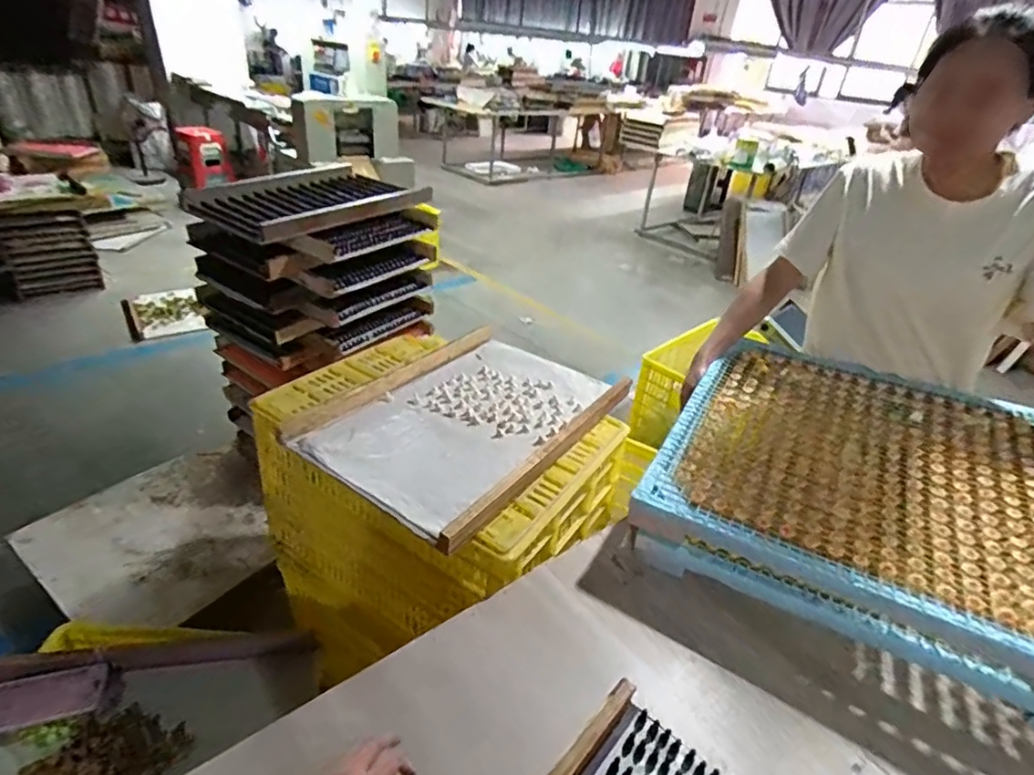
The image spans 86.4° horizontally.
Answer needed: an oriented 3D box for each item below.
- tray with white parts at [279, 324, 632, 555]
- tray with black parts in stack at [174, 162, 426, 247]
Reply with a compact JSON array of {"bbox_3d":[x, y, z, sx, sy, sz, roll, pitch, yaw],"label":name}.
[{"bbox_3d":[-0.093,0.055,1.080,0.407,0.050,0.582,26,38,29],"label":"tray with white parts"},{"bbox_3d":[-0.557,-0.504,1.493,0.392,0.074,0.575,26,38,29],"label":"tray with black parts in stack"}]

